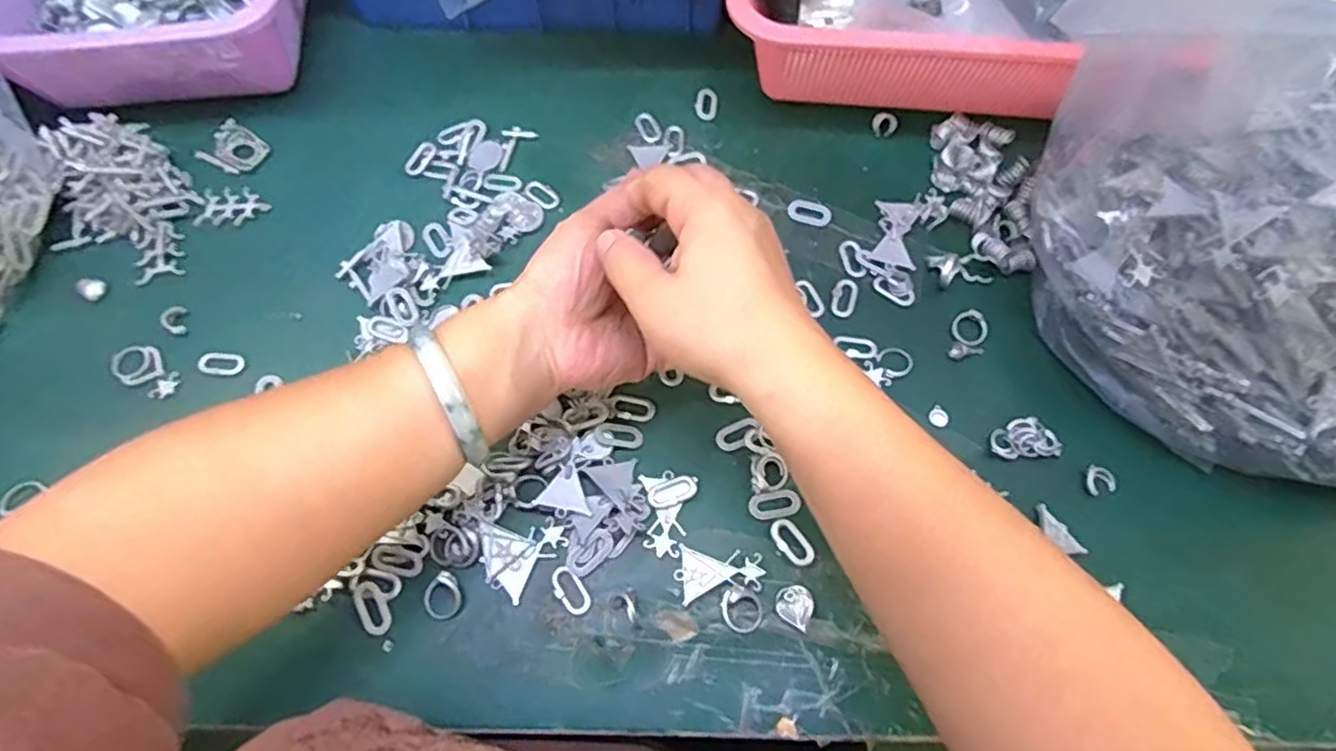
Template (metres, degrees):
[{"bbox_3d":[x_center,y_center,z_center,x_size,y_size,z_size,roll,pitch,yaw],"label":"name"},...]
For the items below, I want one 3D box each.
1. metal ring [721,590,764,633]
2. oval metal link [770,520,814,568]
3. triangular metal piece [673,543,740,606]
[{"bbox_3d":[0.037,0.116,0.331,0.021,0.010,0.019,-3,66,-2],"label":"metal ring"},{"bbox_3d":[0.065,0.087,0.349,0.015,0.004,0.026,-33,71,-14],"label":"oval metal link"},{"bbox_3d":[0.017,0.105,0.340,0.032,0.004,0.025,24,68,9],"label":"triangular metal piece"}]

